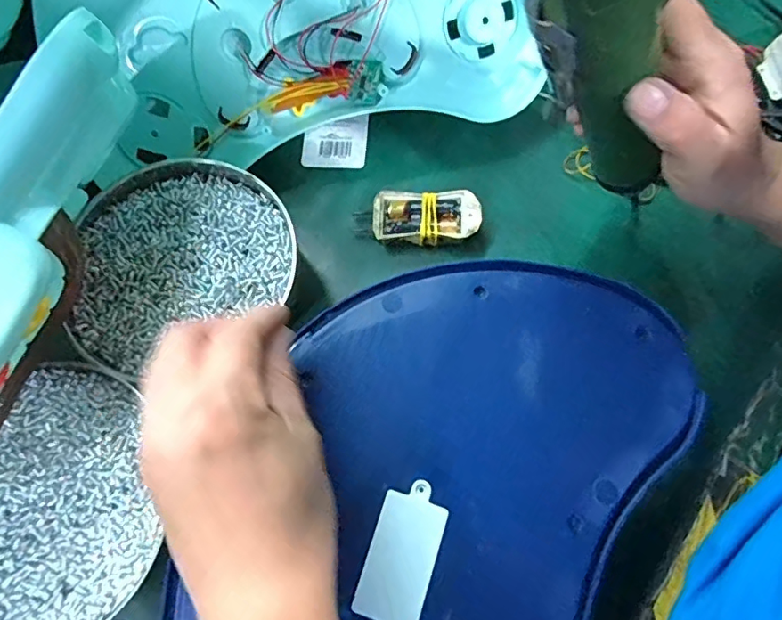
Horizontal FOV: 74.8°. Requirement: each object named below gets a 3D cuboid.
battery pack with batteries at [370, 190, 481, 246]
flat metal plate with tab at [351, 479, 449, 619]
[{"bbox_3d":[0.025,-0.066,0.374,0.075,0.022,0.037,3,70,3],"label":"battery pack with batteries"},{"bbox_3d":[0.006,0.121,0.257,0.033,0.004,0.066,17,75,7],"label":"flat metal plate with tab"}]

